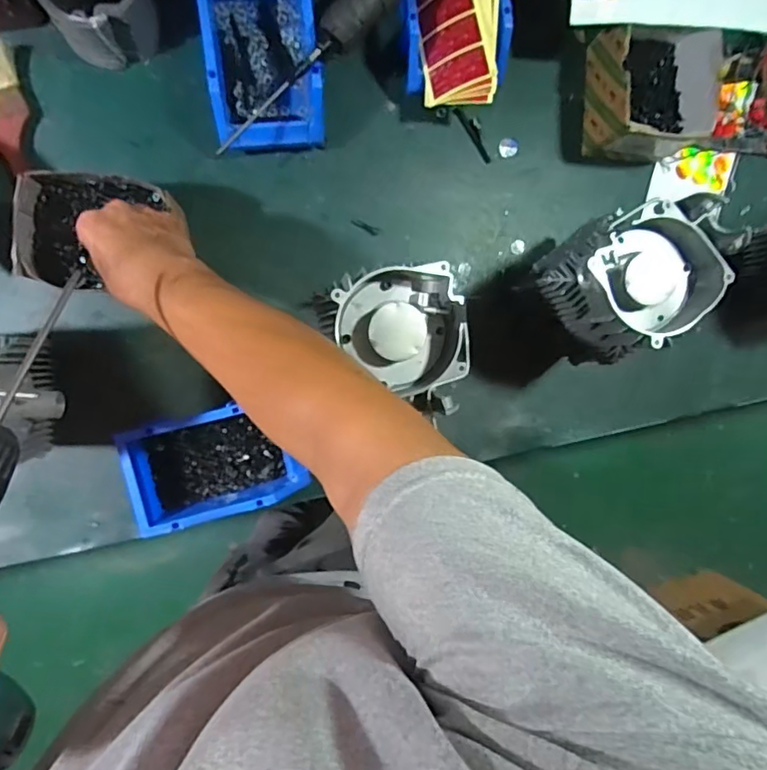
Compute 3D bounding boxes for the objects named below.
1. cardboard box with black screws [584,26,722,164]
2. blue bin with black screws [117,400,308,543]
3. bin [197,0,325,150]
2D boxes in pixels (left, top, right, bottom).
[{"bbox_3d":[0.324,-0.353,0.651,0.142,0.095,0.149,-3,94,-8],"label":"cardboard box with black screws"},{"bbox_3d":[-0.187,0.084,0.605,0.172,0.070,0.116,-15,95,-7],"label":"blue bin with black screws"},{"bbox_3d":[-0.130,-0.364,0.590,0.118,0.079,0.202,-7,94,-8],"label":"bin"}]

